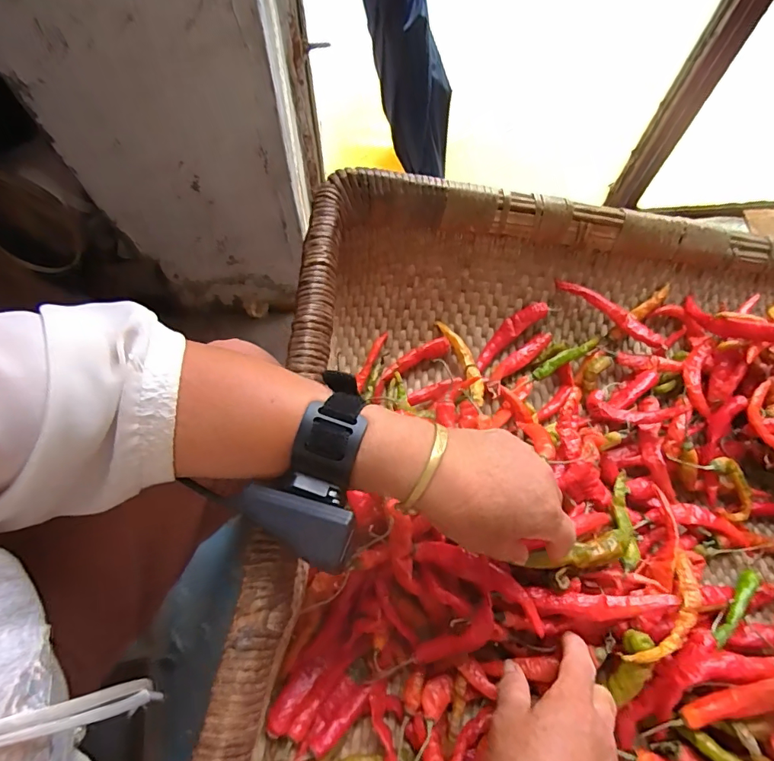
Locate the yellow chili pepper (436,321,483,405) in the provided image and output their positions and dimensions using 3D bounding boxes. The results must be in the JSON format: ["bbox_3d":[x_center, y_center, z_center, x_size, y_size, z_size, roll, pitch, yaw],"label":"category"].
[{"bbox_3d":[0.076,-0.019,0.442,0.022,0.025,0.096,-17,67,-8],"label":"yellow chili pepper"}]

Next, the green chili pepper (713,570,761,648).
[{"bbox_3d":[0.274,0.178,0.353,0.073,0.015,0.014,-39,72,-16],"label":"green chili pepper"}]

